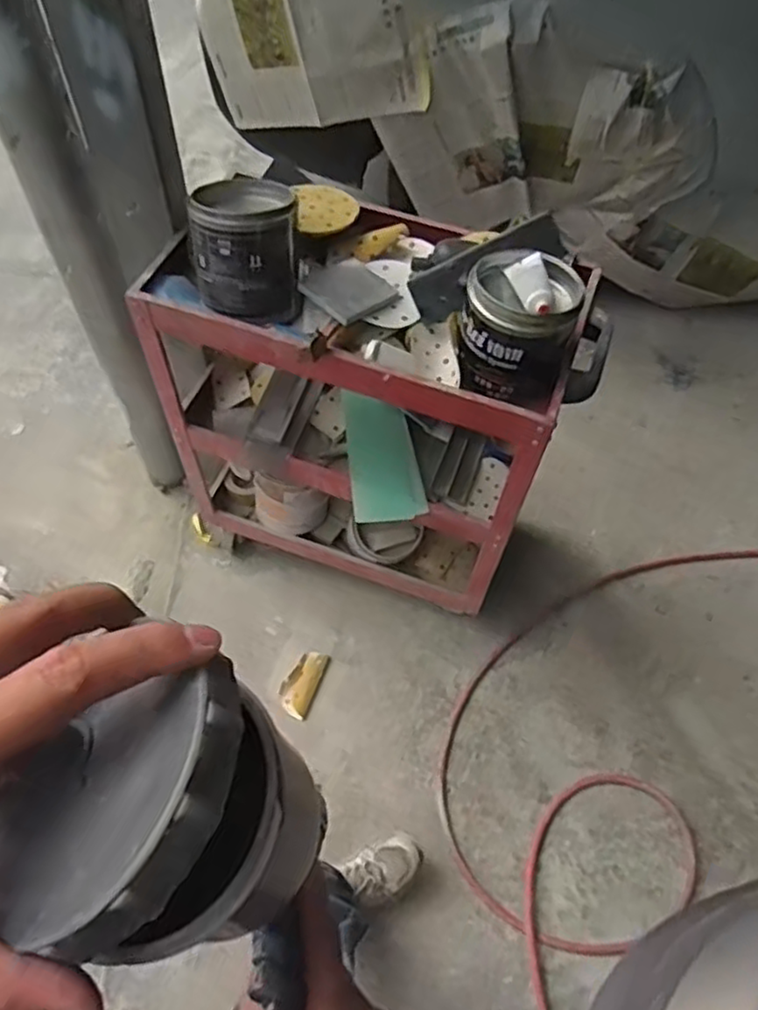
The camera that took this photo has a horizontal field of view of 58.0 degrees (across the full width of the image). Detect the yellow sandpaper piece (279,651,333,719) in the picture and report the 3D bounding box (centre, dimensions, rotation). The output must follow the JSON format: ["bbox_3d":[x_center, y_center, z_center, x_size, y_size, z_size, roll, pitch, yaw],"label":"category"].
[{"bbox_3d":[-0.160,0.376,1.447,0.073,0.021,0.138,20,60,8],"label":"yellow sandpaper piece"}]

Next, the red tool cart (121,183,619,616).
[{"bbox_3d":[-0.031,-0.180,1.255,0.697,0.752,0.340,20,60,8],"label":"red tool cart"}]

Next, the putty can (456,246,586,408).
[{"bbox_3d":[0.186,-0.253,0.925,0.142,0.154,0.163,25,61,11],"label":"putty can"}]

